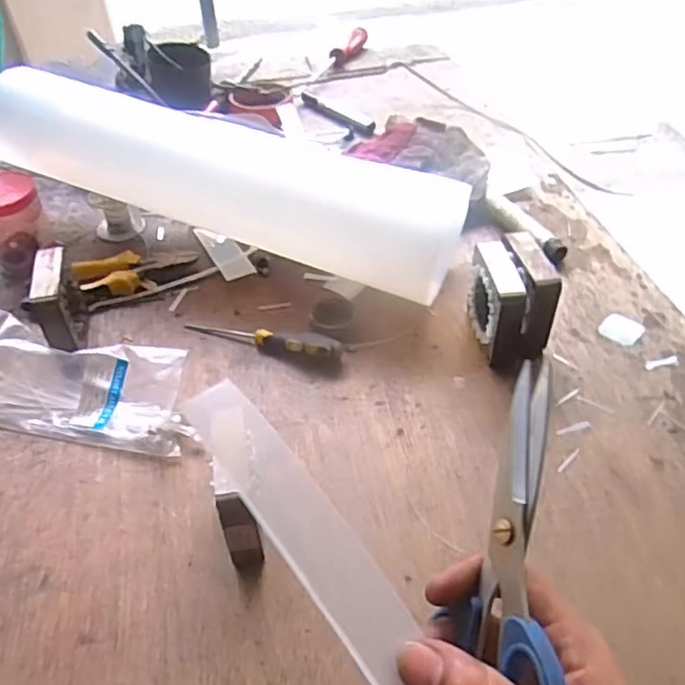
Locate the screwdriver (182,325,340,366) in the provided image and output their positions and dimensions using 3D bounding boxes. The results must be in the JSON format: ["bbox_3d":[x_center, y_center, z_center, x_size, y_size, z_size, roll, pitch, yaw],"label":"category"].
[{"bbox_3d":[-0.066,-0.005,0.551,0.140,0.019,0.020,13,46,16],"label":"screwdriver"}]

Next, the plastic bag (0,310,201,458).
[{"bbox_3d":[-0.203,0.031,0.503,0.186,0.036,0.075,9,45,12],"label":"plastic bag"}]

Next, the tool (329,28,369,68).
[{"bbox_3d":[0.009,-0.446,0.992,0.021,0.025,0.079,27,65,28],"label":"tool"}]

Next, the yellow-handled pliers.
[{"bbox_3d":[-0.191,-0.075,0.610,0.106,0.034,0.044,-16,46,-13],"label":"yellow-handled pliers"}]

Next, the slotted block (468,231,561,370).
[{"bbox_3d":[0.133,-0.031,0.530,0.055,0.078,0.077,-10,45,-7],"label":"slotted block"}]

